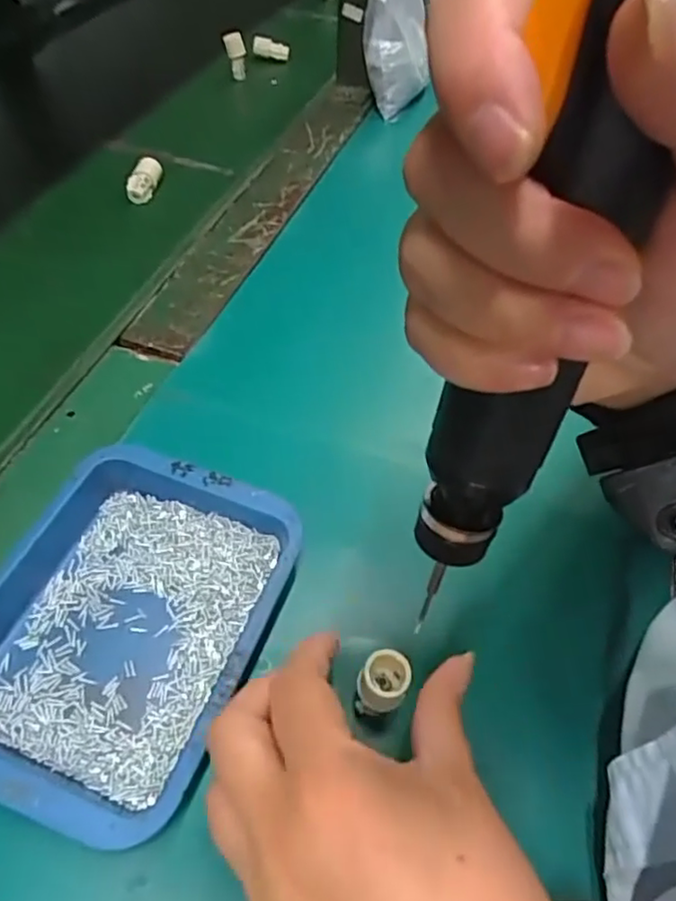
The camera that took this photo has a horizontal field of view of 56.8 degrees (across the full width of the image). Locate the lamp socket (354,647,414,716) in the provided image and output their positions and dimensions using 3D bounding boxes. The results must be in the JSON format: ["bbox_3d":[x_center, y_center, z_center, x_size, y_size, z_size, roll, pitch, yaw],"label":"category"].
[{"bbox_3d":[0.018,0.097,0.258,0.020,0.025,0.022,2,52,-3],"label":"lamp socket"}]

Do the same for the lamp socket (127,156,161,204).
[{"bbox_3d":[-0.163,-0.230,0.528,0.016,0.016,0.046,16,72,8],"label":"lamp socket"}]

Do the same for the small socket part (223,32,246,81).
[{"bbox_3d":[-0.113,-0.433,0.688,0.022,0.043,0.028,-4,53,-7],"label":"small socket part"}]

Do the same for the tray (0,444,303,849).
[{"bbox_3d":[-0.097,0.075,0.281,0.122,0.026,0.156,18,53,10],"label":"tray"}]

